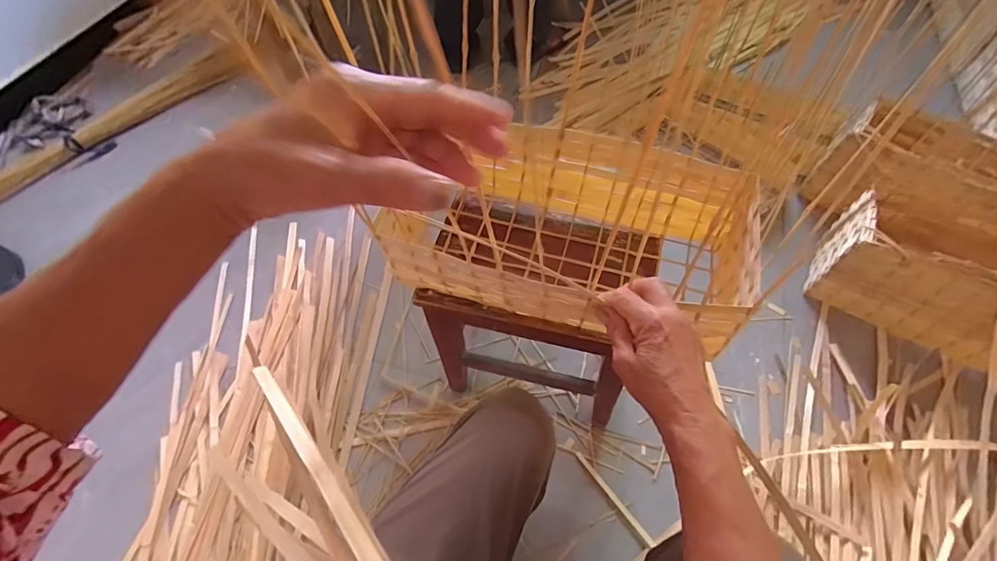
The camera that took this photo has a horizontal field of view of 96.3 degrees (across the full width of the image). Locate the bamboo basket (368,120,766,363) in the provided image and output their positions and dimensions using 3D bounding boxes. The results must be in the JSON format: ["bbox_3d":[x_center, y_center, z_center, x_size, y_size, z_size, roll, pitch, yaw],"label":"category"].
[{"bbox_3d":[0.096,-0.053,0.576,0.404,0.153,0.240,19,61,14],"label":"bamboo basket"}]

